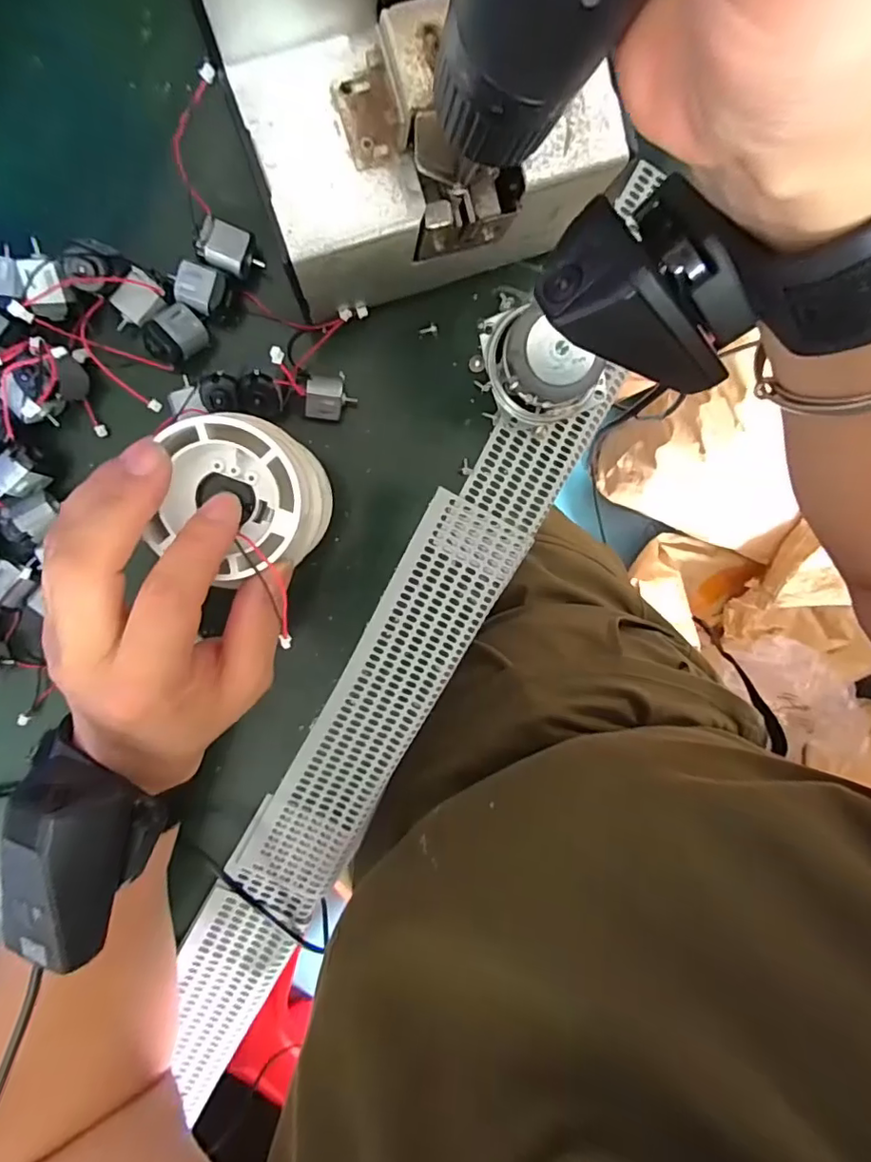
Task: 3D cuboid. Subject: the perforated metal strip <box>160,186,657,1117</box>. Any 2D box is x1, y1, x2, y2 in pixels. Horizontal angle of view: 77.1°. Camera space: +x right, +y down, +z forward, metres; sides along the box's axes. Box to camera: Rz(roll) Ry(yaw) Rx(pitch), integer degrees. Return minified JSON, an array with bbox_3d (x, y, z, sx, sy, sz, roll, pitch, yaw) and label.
[{"bbox_3d":[-0.035,0.076,0.287,0.053,0.011,0.432,28,95,-8],"label":"perforated metal strip"}]

